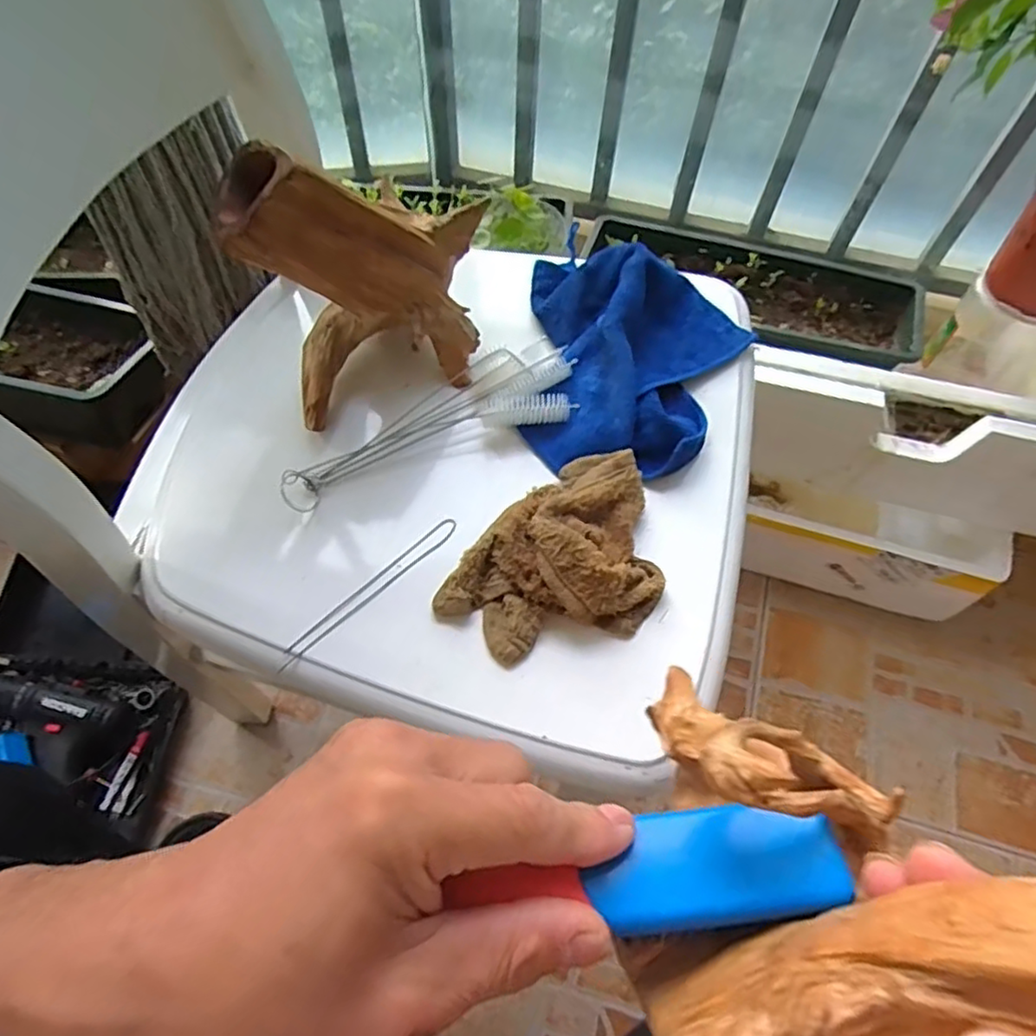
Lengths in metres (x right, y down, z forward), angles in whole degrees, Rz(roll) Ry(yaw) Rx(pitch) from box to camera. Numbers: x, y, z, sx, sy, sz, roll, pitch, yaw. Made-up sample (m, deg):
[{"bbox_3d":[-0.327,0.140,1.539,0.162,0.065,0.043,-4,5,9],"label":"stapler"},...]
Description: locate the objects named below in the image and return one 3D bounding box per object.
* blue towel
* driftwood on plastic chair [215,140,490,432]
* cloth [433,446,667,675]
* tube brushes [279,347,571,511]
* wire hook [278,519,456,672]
[{"bbox_3d":[0.092,-0.128,0.489,0.169,0.049,0.201,5,60,1],"label":"blue towel"},{"bbox_3d":[-0.091,-0.161,0.443,0.170,0.177,0.086,-20,62,-13],"label":"driftwood on plastic chair"},{"bbox_3d":[0.036,0.022,0.410,0.110,0.037,0.158,38,66,19],"label":"cloth"},{"bbox_3d":[-0.059,-0.070,0.468,0.216,0.020,0.065,-20,62,-12],"label":"tube brushes"},{"bbox_3d":[-0.095,0.046,0.421,0.137,0.005,0.014,-40,68,-21],"label":"wire hook"}]

